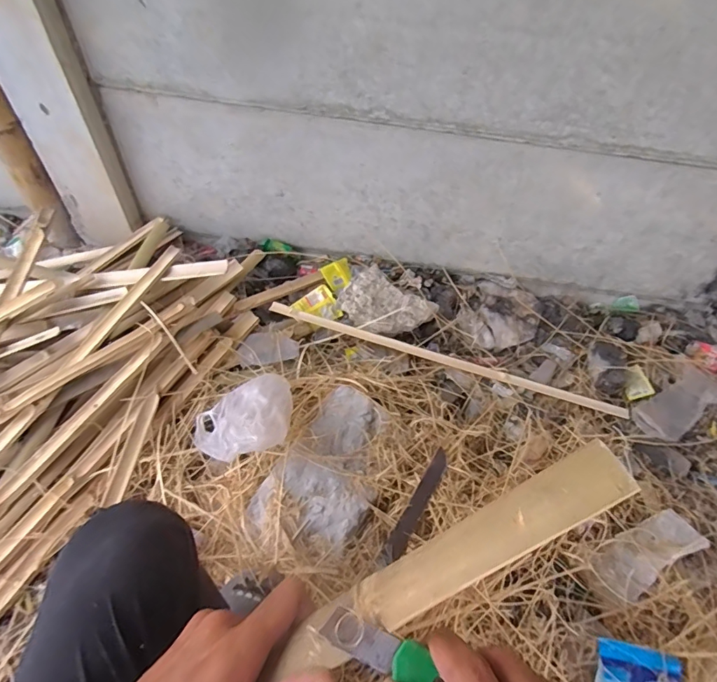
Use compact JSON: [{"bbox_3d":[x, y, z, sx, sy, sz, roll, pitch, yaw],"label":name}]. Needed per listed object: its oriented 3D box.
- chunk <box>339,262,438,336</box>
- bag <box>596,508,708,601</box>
[{"bbox_3d":[0.070,-0.092,1.127,0.225,0.063,0.160,28,55,17],"label":"chunk"},{"bbox_3d":[0.548,0.401,0.829,0.213,0.030,0.089,-21,56,-20],"label":"bag"}]

